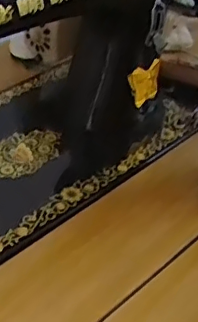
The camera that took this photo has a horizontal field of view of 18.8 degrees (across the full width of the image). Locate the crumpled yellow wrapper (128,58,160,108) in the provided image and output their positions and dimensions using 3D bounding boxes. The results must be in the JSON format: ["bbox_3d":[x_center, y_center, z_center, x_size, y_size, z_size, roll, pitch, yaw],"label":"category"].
[{"bbox_3d":[0.043,-0.072,0.575,0.008,0.046,0.043,32,46,30],"label":"crumpled yellow wrapper"}]

